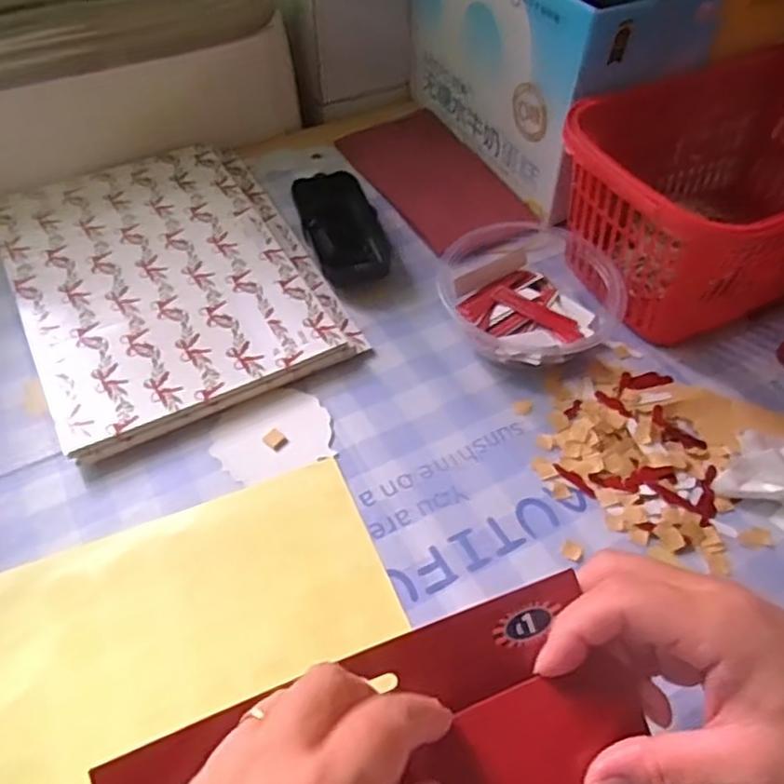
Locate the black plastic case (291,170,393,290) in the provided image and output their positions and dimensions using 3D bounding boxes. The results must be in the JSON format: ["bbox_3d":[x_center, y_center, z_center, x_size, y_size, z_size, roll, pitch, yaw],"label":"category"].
[{"bbox_3d":[-0.035,-0.121,0.502,0.059,0.022,0.109,-11,54,-11],"label":"black plastic case"}]

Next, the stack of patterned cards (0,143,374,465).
[{"bbox_3d":[-0.158,-0.084,0.480,0.191,0.016,0.258,-23,57,-19],"label":"stack of patterned cards"}]

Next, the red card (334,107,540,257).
[{"bbox_3d":[0.033,-0.178,0.559,0.094,0.006,0.163,-24,57,-19],"label":"red card"}]

